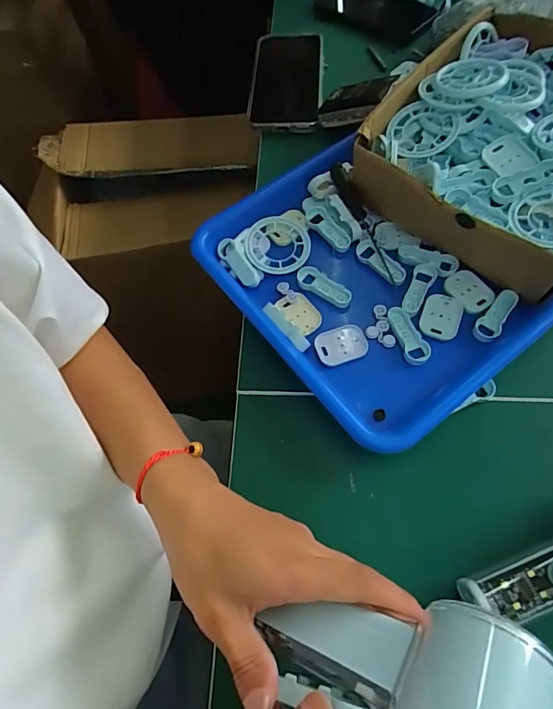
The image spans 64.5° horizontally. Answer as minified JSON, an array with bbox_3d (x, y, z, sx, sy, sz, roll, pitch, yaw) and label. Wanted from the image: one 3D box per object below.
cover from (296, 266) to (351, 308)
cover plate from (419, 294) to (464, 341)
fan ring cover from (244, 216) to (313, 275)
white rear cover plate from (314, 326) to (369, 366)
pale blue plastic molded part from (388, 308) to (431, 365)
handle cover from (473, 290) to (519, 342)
[{"bbox_3d":[0.040,-0.057,0.372,0.052,0.009,0.019,32,69,17],"label":"cover"},{"bbox_3d":[0.132,-0.029,0.351,0.030,0.007,0.040,18,66,12],"label":"cover plate"},{"bbox_3d":[0.001,-0.100,0.396,0.059,0.013,0.057,1,64,4],"label":"fan ring cover"},{"bbox_3d":[0.052,-0.007,0.349,0.040,0.005,0.029,-22,64,-8],"label":"white rear cover plate"},{"bbox_3d":[0.104,-0.016,0.345,0.019,0.006,0.049,-17,64,-5],"label":"pale blue plastic molded part"},{"bbox_3d":[0.173,-0.030,0.343,0.018,0.005,0.047,36,84,19],"label":"handle cover"}]

